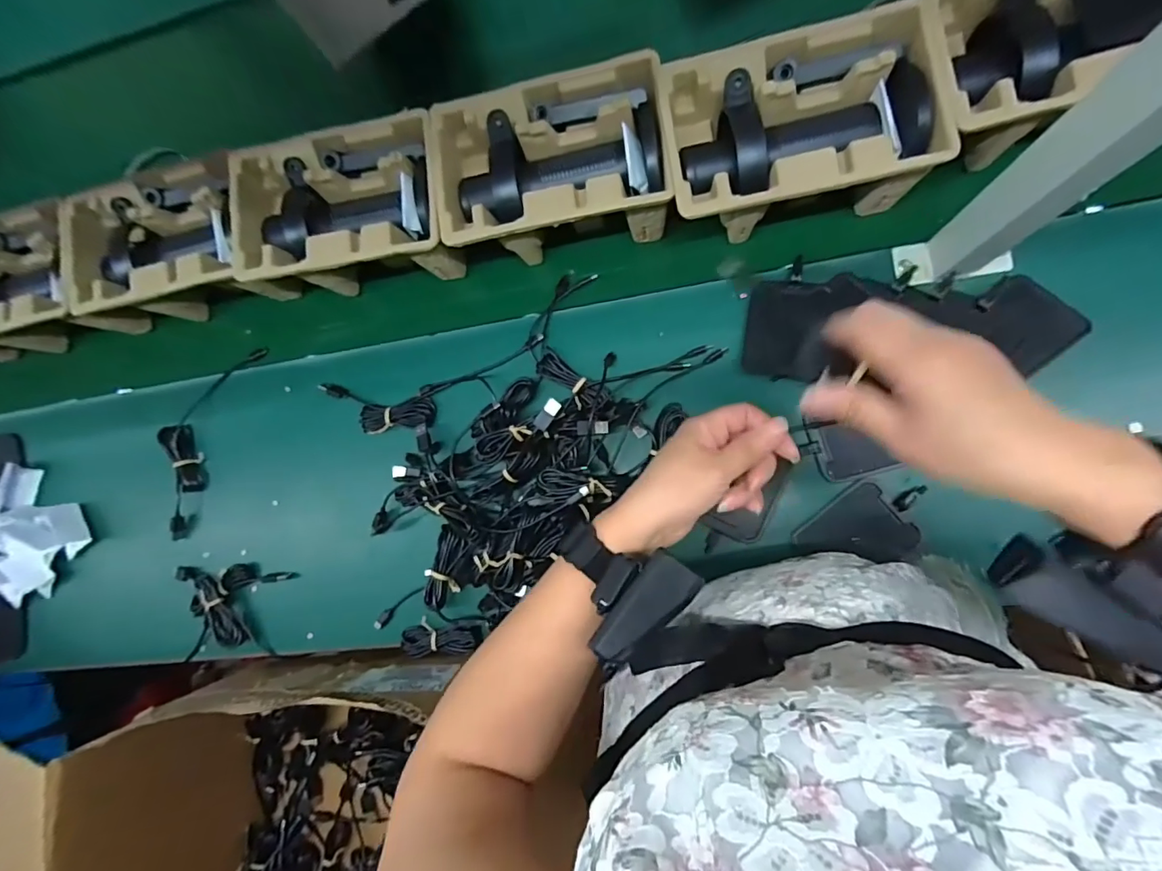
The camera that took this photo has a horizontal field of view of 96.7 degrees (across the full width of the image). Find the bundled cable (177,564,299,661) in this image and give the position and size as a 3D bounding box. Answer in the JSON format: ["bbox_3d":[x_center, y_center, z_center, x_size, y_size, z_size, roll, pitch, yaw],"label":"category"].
[{"bbox_3d":[-0.411,0.200,0.614,0.145,0.038,0.101,-12,90,9],"label":"bundled cable"}]

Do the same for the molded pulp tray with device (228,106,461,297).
[{"bbox_3d":[-0.259,-0.243,0.563,0.251,0.092,0.147,-7,91,9],"label":"molded pulp tray with device"}]

